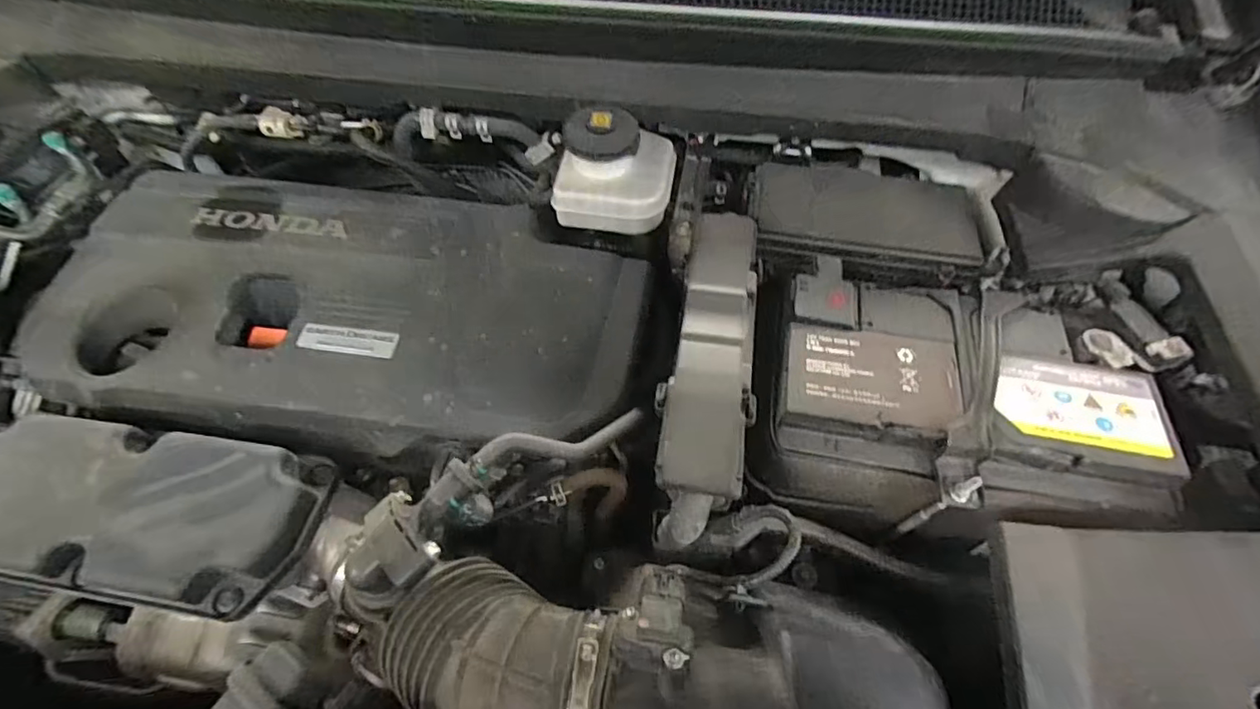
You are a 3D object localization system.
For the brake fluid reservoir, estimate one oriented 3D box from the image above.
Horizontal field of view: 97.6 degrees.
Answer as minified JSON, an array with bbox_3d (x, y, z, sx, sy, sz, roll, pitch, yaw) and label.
[{"bbox_3d":[-0.015,-0.187,0.539,0.115,0.077,0.100,8,57,6],"label":"brake fluid reservoir"}]

